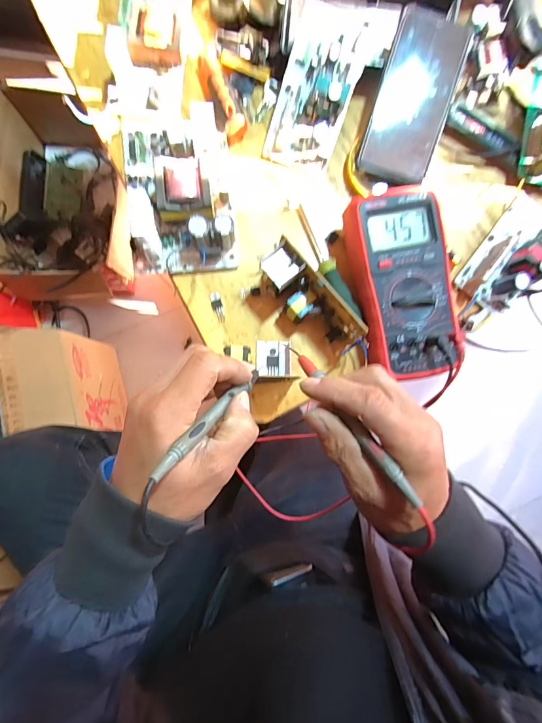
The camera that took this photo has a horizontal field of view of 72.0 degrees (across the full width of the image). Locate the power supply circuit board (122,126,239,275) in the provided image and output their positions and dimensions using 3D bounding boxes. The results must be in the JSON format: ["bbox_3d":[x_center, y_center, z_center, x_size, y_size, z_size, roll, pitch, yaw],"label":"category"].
[{"bbox_3d":[-0.096,-0.178,0.375,0.109,0.050,0.164,-6,85,-4],"label":"power supply circuit board"}]

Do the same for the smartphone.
[{"bbox_3d":[0.150,-0.276,0.384,0.075,0.007,0.167,16,96,0],"label":"smartphone"}]

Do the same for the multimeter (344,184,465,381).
[{"bbox_3d":[0.132,-0.075,0.377,0.091,0.052,0.177,-13,86,-4],"label":"multimeter"}]

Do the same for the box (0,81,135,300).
[{"bbox_3d":[-0.472,-0.366,0.842,0.239,0.182,0.462,-1,85,-3],"label":"box"}]

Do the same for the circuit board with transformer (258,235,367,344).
[{"bbox_3d":[0.037,-0.058,0.366,0.038,0.061,0.113,-40,88,-6],"label":"circuit board with transformer"}]

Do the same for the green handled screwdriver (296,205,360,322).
[{"bbox_3d":[0.057,-0.105,0.391,0.019,0.021,0.135,-28,87,-5],"label":"green handled screwdriver"}]

